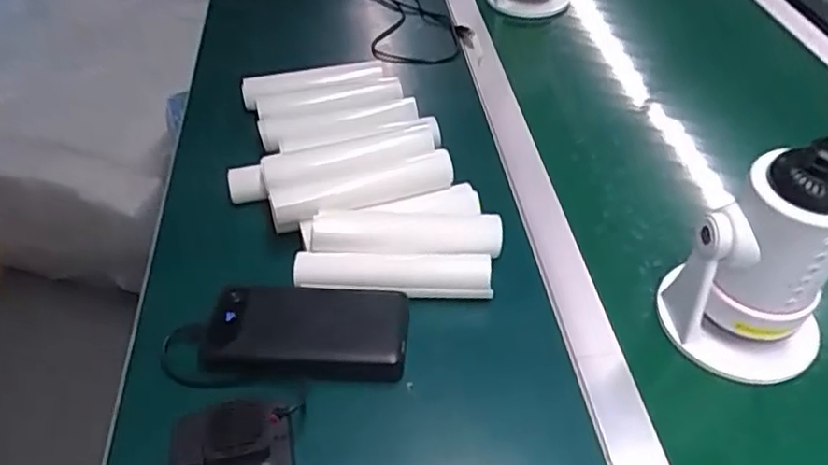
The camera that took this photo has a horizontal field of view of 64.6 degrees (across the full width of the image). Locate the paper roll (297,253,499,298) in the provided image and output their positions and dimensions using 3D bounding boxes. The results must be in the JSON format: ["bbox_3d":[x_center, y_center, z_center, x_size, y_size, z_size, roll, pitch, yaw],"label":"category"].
[{"bbox_3d":[-0.017,0.037,0.547,0.160,0.030,0.031,0,45,1],"label":"paper roll"}]

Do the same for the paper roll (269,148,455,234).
[{"bbox_3d":[-0.044,-0.037,0.586,0.167,0.031,0.039,-12,46,-10],"label":"paper roll"}]

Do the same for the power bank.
[{"bbox_3d":[-0.084,0.081,0.522,0.155,0.031,0.077,1,45,2],"label":"power bank"}]

